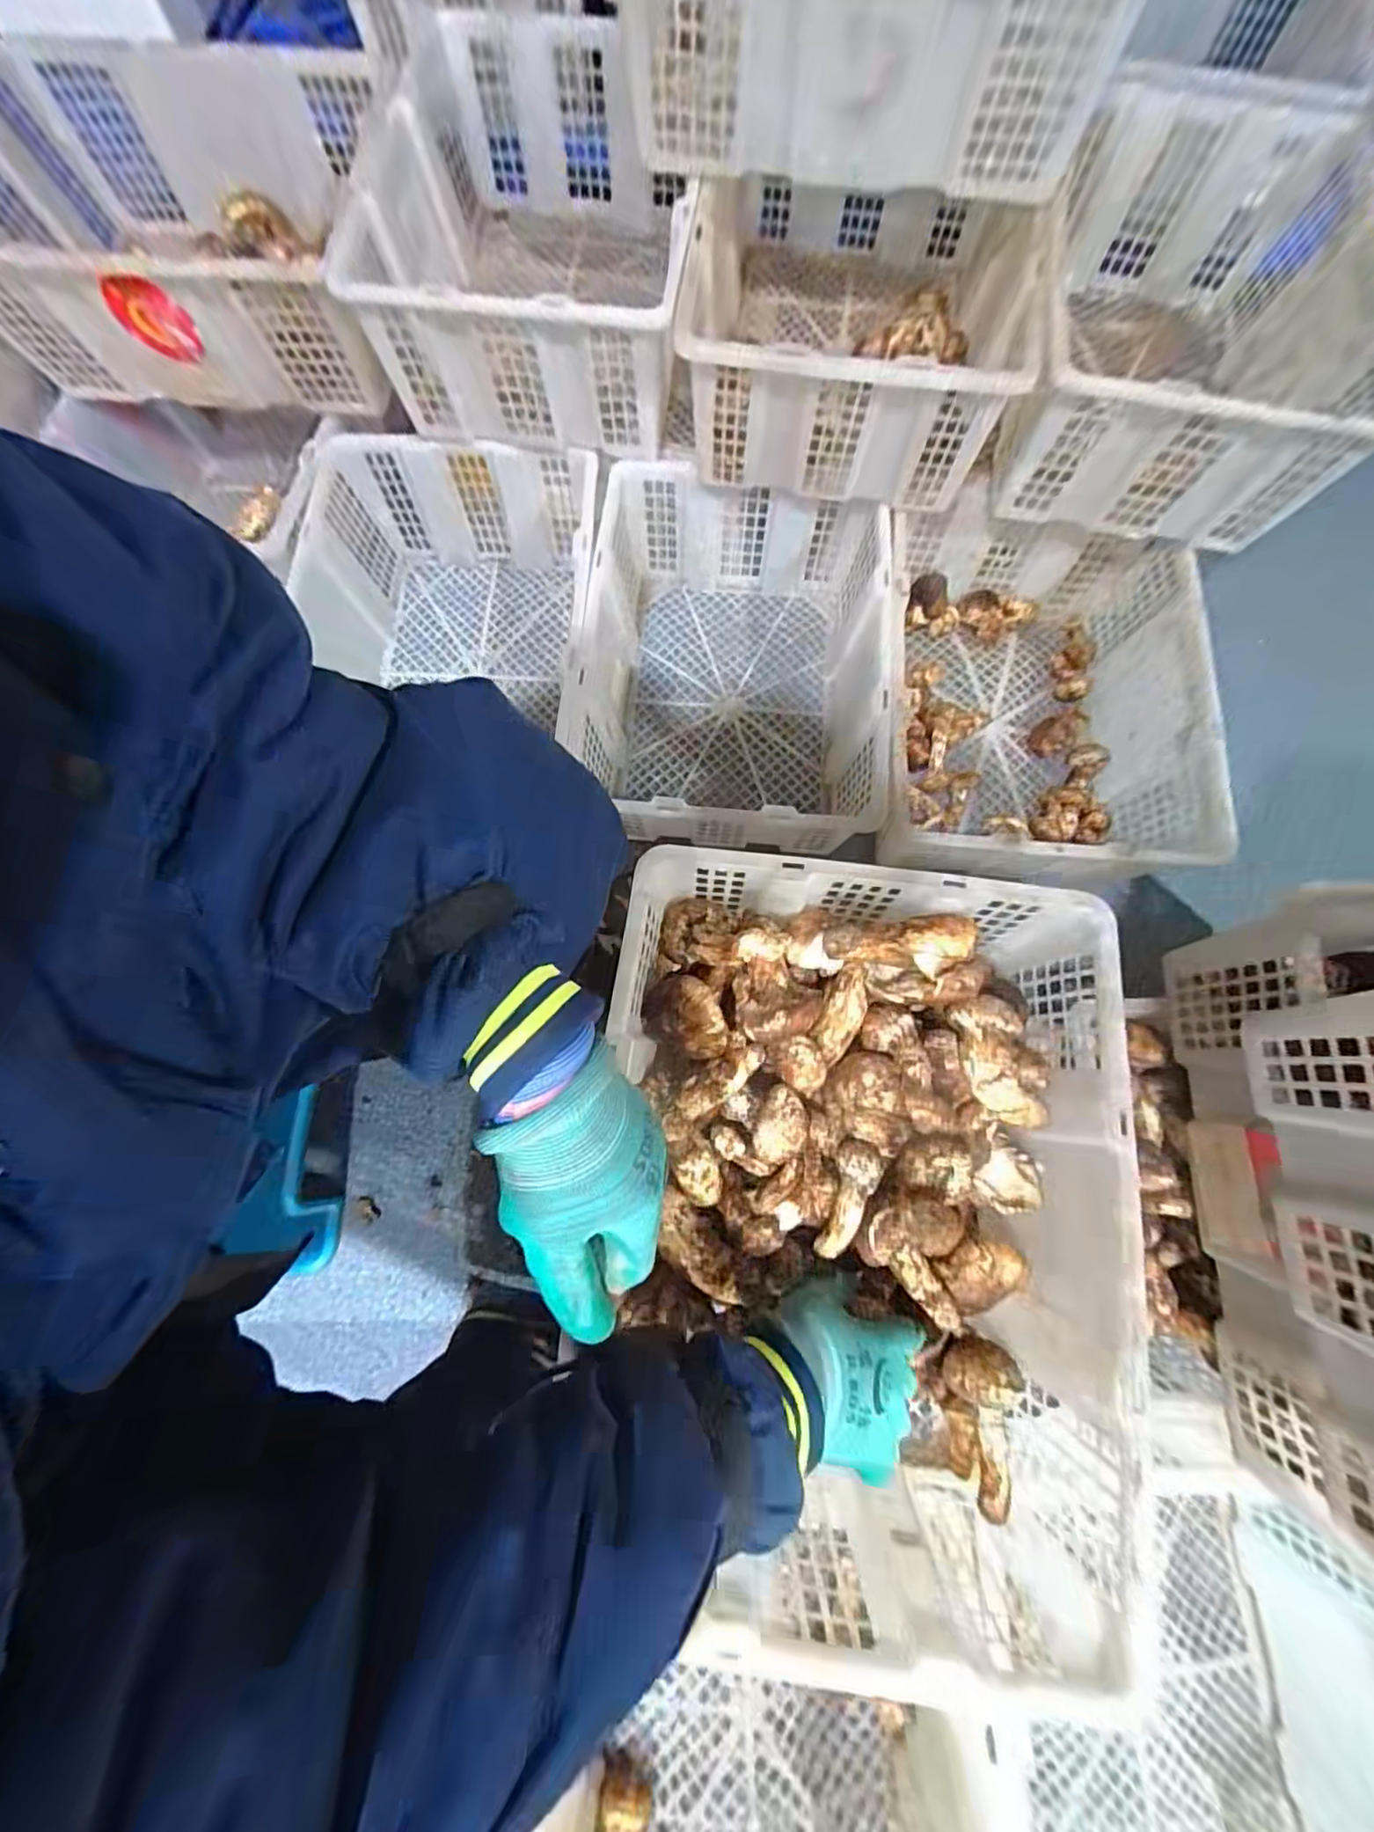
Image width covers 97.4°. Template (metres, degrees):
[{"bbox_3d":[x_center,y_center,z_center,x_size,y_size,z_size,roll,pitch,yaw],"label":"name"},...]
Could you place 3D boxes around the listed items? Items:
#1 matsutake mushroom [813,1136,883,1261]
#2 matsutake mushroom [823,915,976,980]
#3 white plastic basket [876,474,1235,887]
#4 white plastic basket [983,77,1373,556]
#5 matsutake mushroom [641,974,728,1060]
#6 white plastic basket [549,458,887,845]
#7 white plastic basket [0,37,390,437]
[{"bbox_3d":[0.124,0.217,0.458,0.029,0.025,0.088,16,77,4],"label":"matsutake mushroom"},{"bbox_3d":[0.159,0.031,0.460,0.114,0.041,0.045,-3,77,0],"label":"matsutake mushroom"},{"bbox_3d":[0.414,-0.271,0.756,0.357,0.162,0.460,5,77,2],"label":"white plastic basket"},{"bbox_3d":[0.550,-0.666,0.697,0.340,0.184,0.462,11,77,3],"label":"white plastic basket"},{"bbox_3d":[0.000,0.076,0.463,0.068,0.045,0.053,21,78,5],"label":"matsutake mushroom"},{"bbox_3d":[0.060,-0.310,0.778,0.359,0.168,0.440,6,77,2],"label":"white plastic basket"},{"bbox_3d":[-0.587,-0.833,0.734,0.497,0.148,0.363,6,77,2],"label":"white plastic basket"}]

